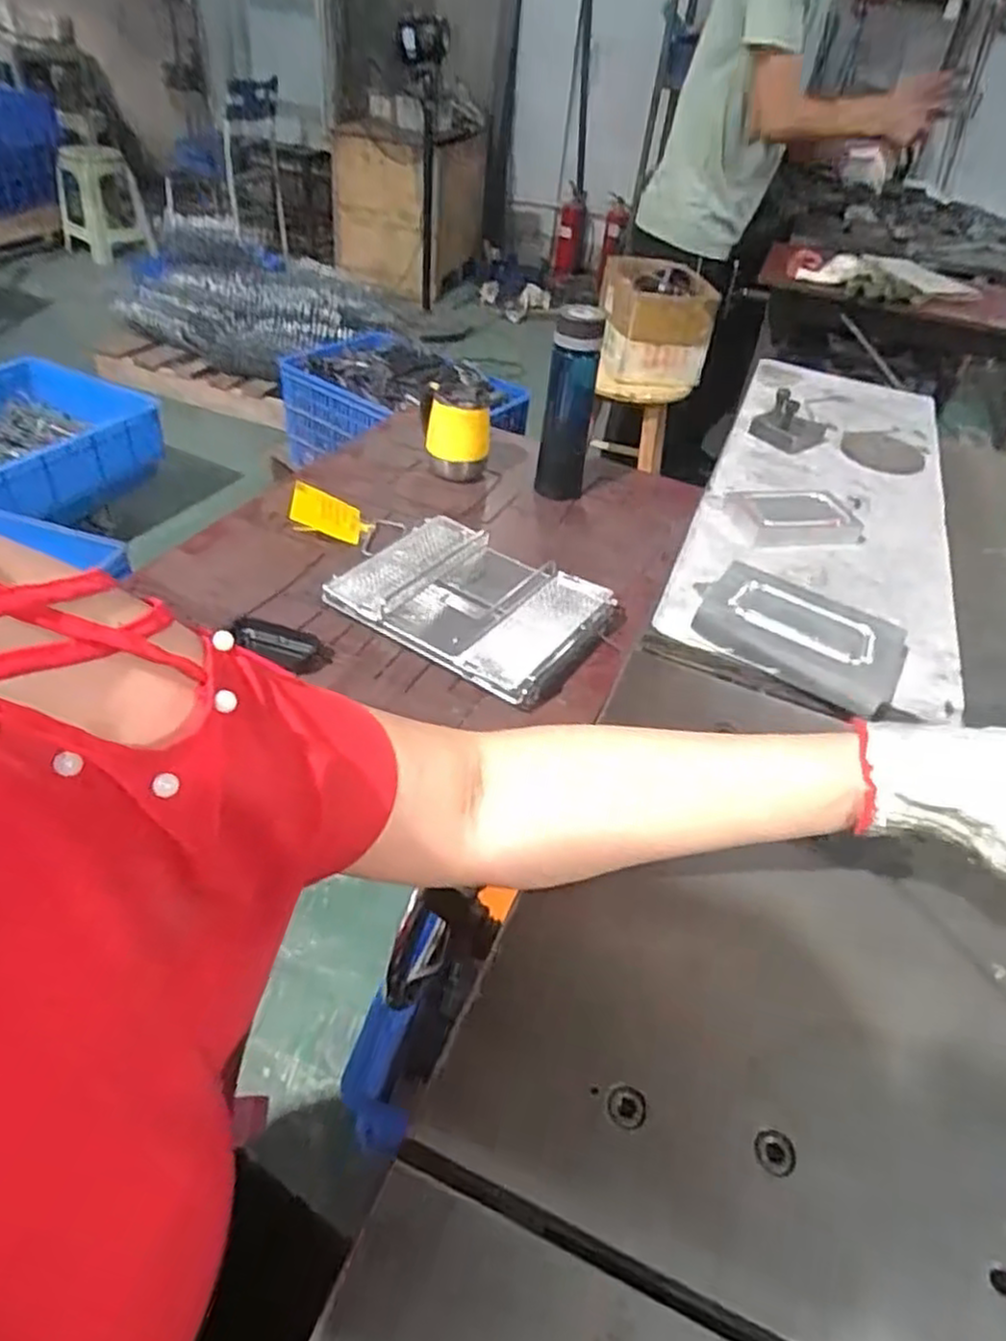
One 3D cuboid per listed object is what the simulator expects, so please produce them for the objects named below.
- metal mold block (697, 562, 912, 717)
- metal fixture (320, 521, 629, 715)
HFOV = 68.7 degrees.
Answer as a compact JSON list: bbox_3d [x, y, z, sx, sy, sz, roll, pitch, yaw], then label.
[{"bbox_3d":[0.221,-0.028,0.561,0.154,0.033,0.084,26,46,20],"label":"metal mold block"},{"bbox_3d":[-0.043,-0.088,0.948,0.335,0.043,0.246,27,46,21],"label":"metal fixture"}]

